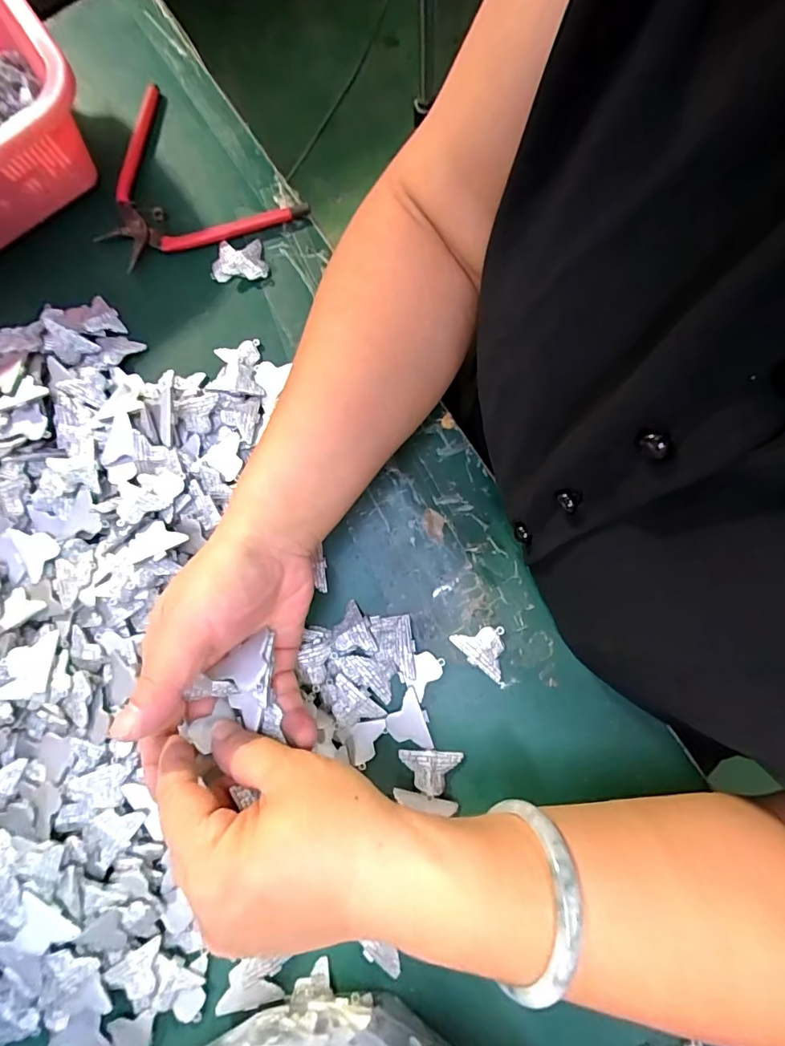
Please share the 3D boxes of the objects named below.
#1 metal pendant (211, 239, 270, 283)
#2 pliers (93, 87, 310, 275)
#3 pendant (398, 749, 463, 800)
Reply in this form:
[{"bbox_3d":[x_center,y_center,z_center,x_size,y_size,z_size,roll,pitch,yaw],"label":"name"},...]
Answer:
[{"bbox_3d":[-0.107,-0.183,0.336,0.039,0.010,0.029,-5,79,4],"label":"metal pendant"},{"bbox_3d":[-0.148,-0.253,0.346,0.141,0.019,0.122,-19,78,1],"label":"pliers"},{"bbox_3d":[0.022,0.143,0.277,0.035,0.005,0.024,-3,79,5],"label":"pendant"}]

